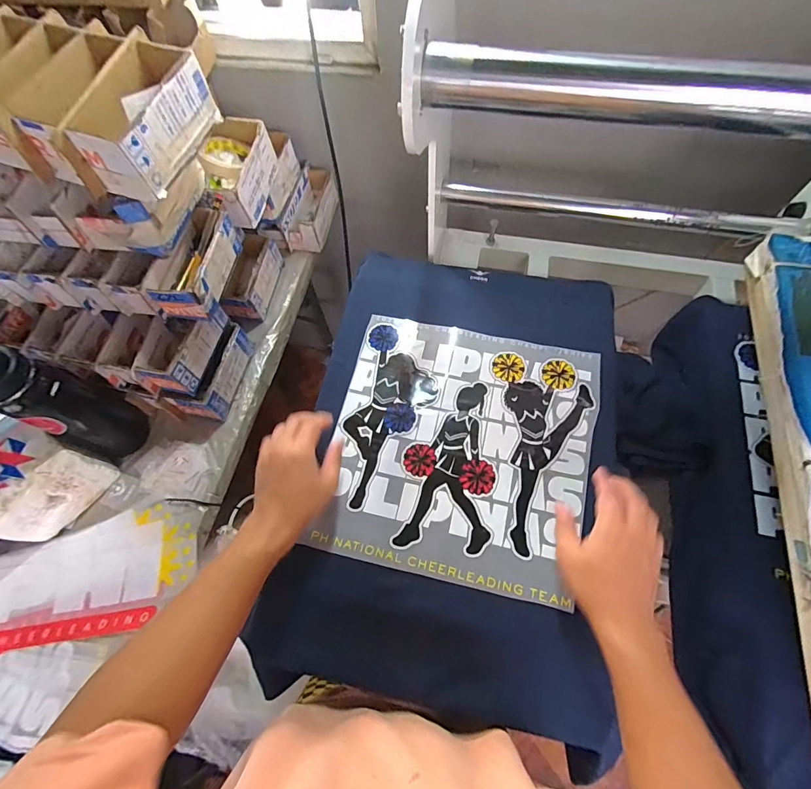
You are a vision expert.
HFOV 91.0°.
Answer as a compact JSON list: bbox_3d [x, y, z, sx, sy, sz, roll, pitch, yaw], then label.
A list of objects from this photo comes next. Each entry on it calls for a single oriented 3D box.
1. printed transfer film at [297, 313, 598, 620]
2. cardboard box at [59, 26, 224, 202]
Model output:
[{"bbox_3d":[0.075,0.062,0.529,0.332,0.006,0.335,11,67,8],"label":"printed transfer film"},{"bbox_3d":[-0.298,-0.319,0.463,0.084,0.080,0.171,18,68,10],"label":"cardboard box"}]

